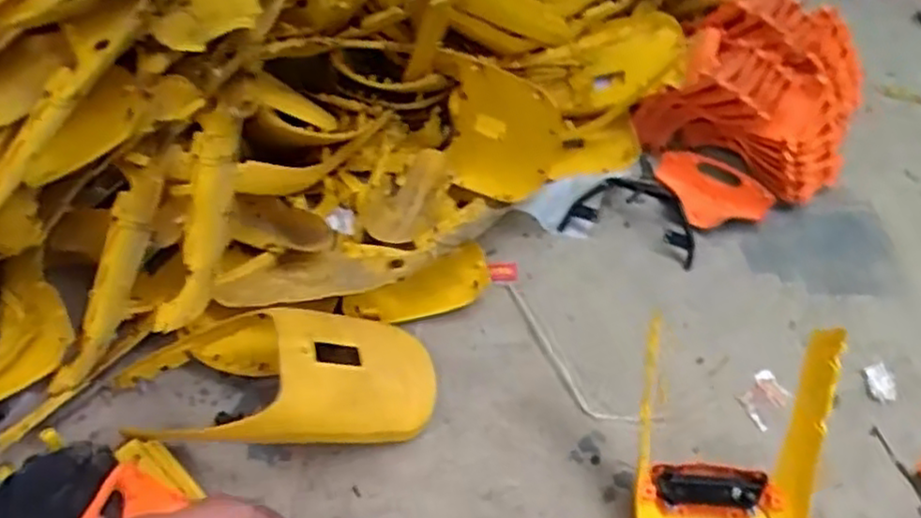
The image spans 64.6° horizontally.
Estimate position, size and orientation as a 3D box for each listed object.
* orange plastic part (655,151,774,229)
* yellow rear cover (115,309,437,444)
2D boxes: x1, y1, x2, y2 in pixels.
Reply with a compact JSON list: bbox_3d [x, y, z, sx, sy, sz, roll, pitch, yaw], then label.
[{"bbox_3d":[0.590,-0.167,1.758,0.168,0.069,0.271,-35,61,-25],"label":"orange plastic part"},{"bbox_3d":[-0.342,0.226,1.353,0.591,0.158,0.226,-5,51,-7],"label":"yellow rear cover"}]

